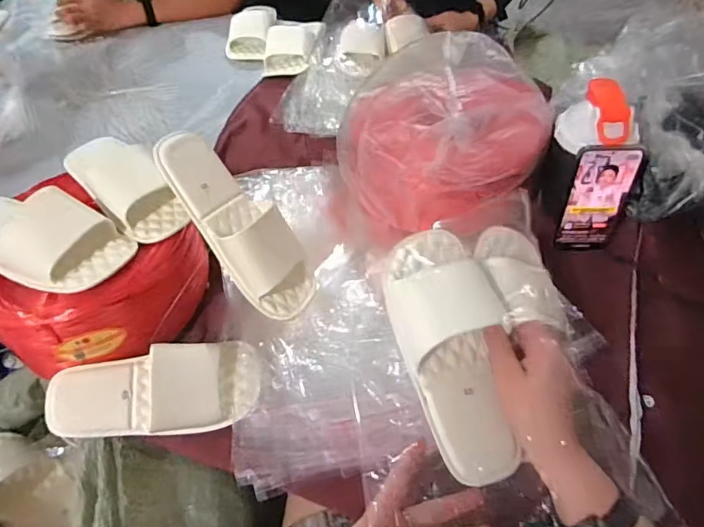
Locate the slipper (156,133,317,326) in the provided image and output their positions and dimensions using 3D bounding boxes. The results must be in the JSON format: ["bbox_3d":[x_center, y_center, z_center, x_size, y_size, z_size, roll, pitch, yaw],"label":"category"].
[{"bbox_3d":[-0.132,-0.049,0.588,0.102,0.059,0.247,-39,96,-24],"label":"slipper"}]

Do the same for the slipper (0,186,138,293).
[{"bbox_3d":[-0.361,-0.039,0.548,0.227,0.054,0.105,20,56,18],"label":"slipper"}]

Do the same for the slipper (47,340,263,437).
[{"bbox_3d":[-0.222,0.145,0.546,0.235,0.060,0.095,-5,73,-6],"label":"slipper"}]

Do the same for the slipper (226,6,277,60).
[{"bbox_3d":[-0.241,-0.565,1.159,0.108,0.051,0.225,-3,52,1],"label":"slipper"}]

